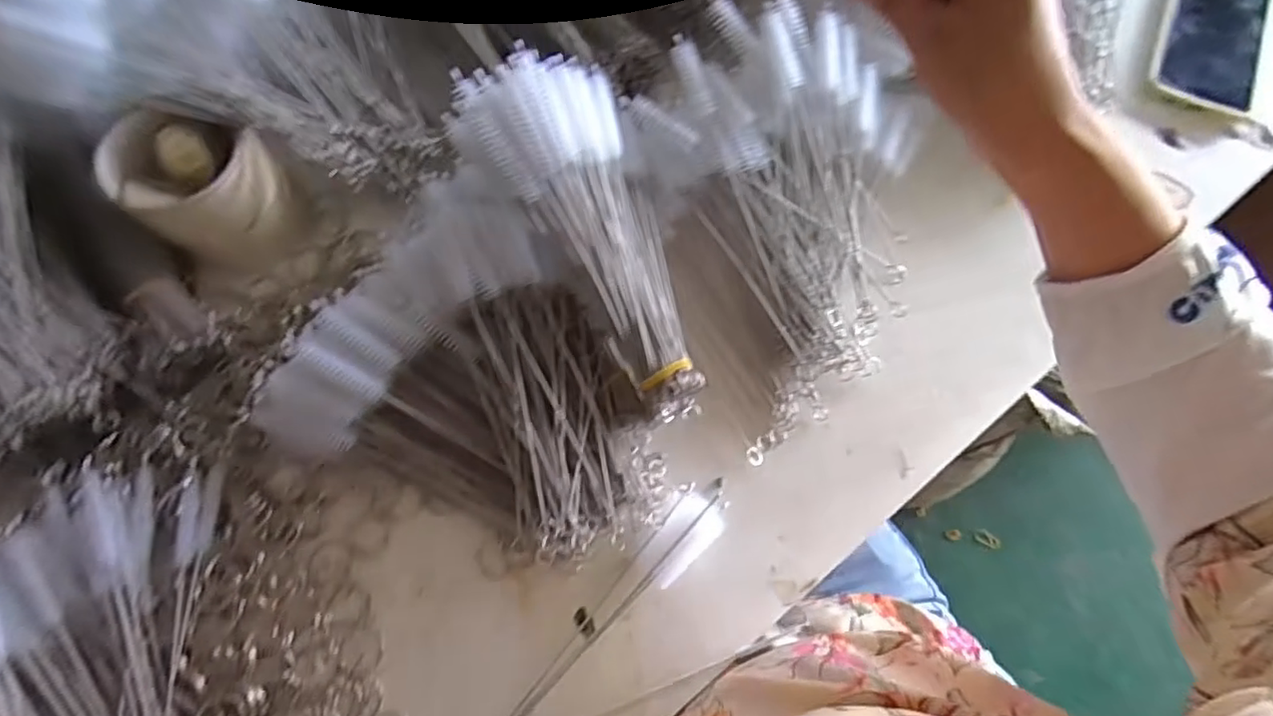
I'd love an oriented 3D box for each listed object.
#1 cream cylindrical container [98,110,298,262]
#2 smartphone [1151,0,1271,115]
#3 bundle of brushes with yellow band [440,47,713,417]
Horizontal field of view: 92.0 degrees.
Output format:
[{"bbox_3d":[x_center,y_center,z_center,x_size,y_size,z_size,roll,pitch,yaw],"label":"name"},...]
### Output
[{"bbox_3d":[-0.261,-0.105,0.380,0.076,0.081,0.079,37,76,11],"label":"cream cylindrical container"},{"bbox_3d":[0.459,-0.265,0.492,0.077,0.012,0.170,22,74,7],"label":"smartphone"},{"bbox_3d":[-0.014,-0.071,0.363,0.109,0.084,0.207,-28,99,-8],"label":"bundle of brushes with yellow band"}]

